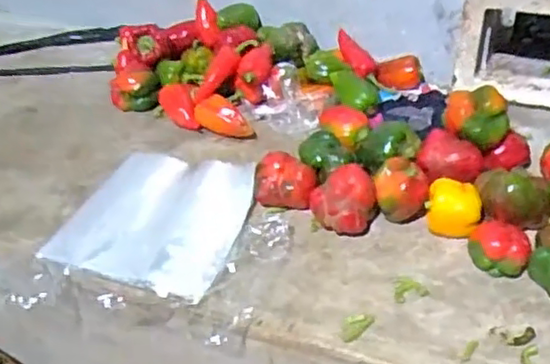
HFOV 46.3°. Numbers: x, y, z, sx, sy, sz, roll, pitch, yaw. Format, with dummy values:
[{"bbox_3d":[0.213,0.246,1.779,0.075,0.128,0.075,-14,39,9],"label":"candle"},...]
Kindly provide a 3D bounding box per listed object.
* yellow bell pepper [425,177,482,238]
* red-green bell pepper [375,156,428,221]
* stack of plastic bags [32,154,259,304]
[{"bbox_3d":[0.172,0.025,0.619,0.051,0.038,0.040,13,44,20],"label":"yellow bell pepper"},{"bbox_3d":[0.127,0.008,0.644,0.052,0.053,0.062,3,42,9],"label":"red-green bell pepper"},{"bbox_3d":[-0.118,0.033,0.671,0.175,0.013,0.182,13,44,20],"label":"stack of plastic bags"}]

